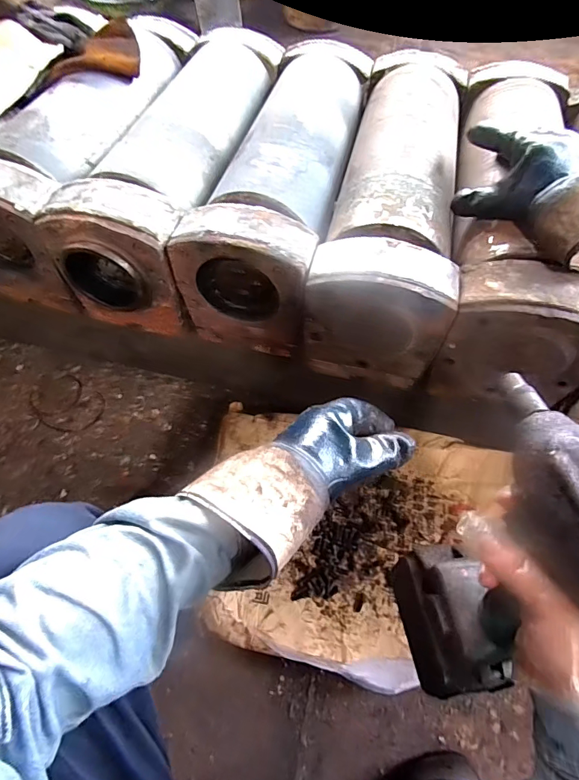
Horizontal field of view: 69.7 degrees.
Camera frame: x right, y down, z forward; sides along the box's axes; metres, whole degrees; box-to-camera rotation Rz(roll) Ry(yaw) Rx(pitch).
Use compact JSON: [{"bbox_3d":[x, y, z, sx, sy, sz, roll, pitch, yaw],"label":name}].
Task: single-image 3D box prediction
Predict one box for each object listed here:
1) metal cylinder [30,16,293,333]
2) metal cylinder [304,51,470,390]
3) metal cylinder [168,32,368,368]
[{"bbox_3d":[-0.153,-0.351,0.651,0.157,0.171,0.552,13,60,6],"label":"metal cylinder"},{"bbox_3d":[0.157,-0.286,0.621,0.159,0.177,0.553,13,60,6],"label":"metal cylinder"},{"bbox_3d":[0.006,-0.317,0.634,0.161,0.177,0.523,14,60,7],"label":"metal cylinder"}]

